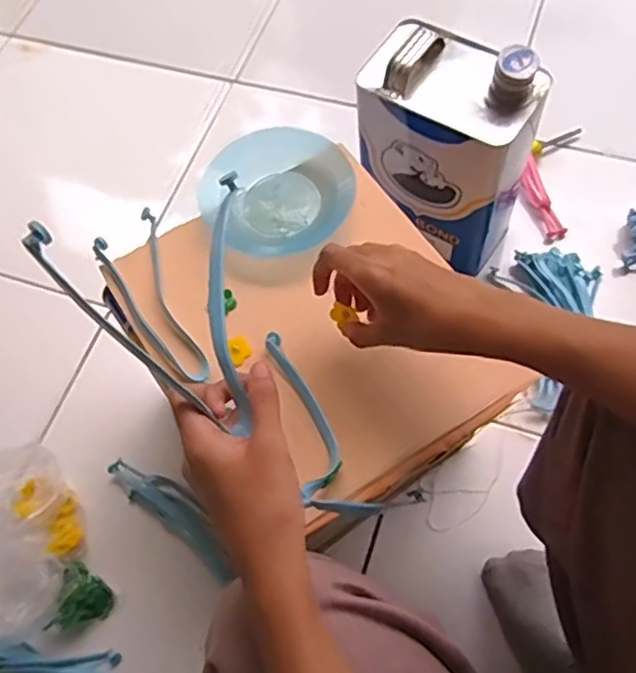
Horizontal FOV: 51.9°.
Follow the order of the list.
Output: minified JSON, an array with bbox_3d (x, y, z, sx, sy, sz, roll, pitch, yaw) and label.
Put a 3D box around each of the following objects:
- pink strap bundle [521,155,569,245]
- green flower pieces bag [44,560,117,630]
[{"bbox_3d":[0.284,-0.173,0.828,0.029,0.013,0.113,-17,84,-7],"label":"pink strap bundle"},{"bbox_3d":[-0.237,0.264,0.662,0.052,0.025,0.062,6,66,8],"label":"green flower pieces bag"}]

